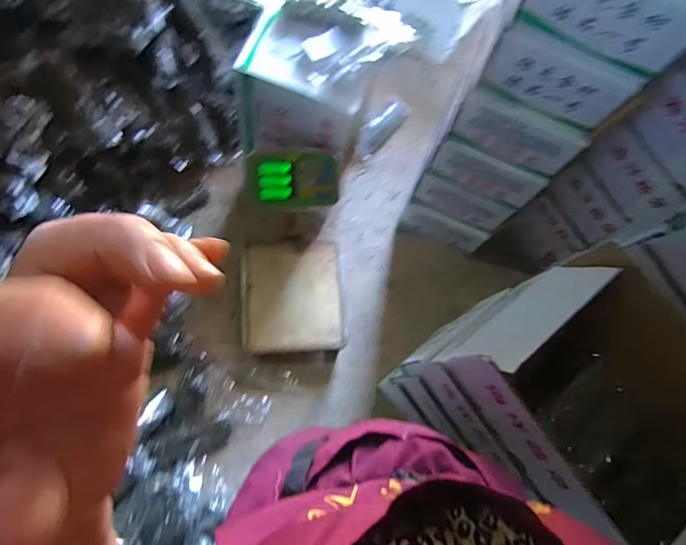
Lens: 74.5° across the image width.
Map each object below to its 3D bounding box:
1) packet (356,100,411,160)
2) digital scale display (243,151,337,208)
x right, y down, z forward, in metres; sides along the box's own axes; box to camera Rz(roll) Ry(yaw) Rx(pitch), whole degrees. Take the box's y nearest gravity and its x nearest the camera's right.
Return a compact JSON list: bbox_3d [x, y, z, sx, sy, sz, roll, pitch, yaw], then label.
[{"bbox_3d":[0.133,-0.515,1.617,0.085,0.046,0.250,42,85,-10],"label":"packet"},{"bbox_3d":[-0.130,-0.235,1.174,0.232,0.149,0.033,-5,29,-17],"label":"digital scale display"}]

